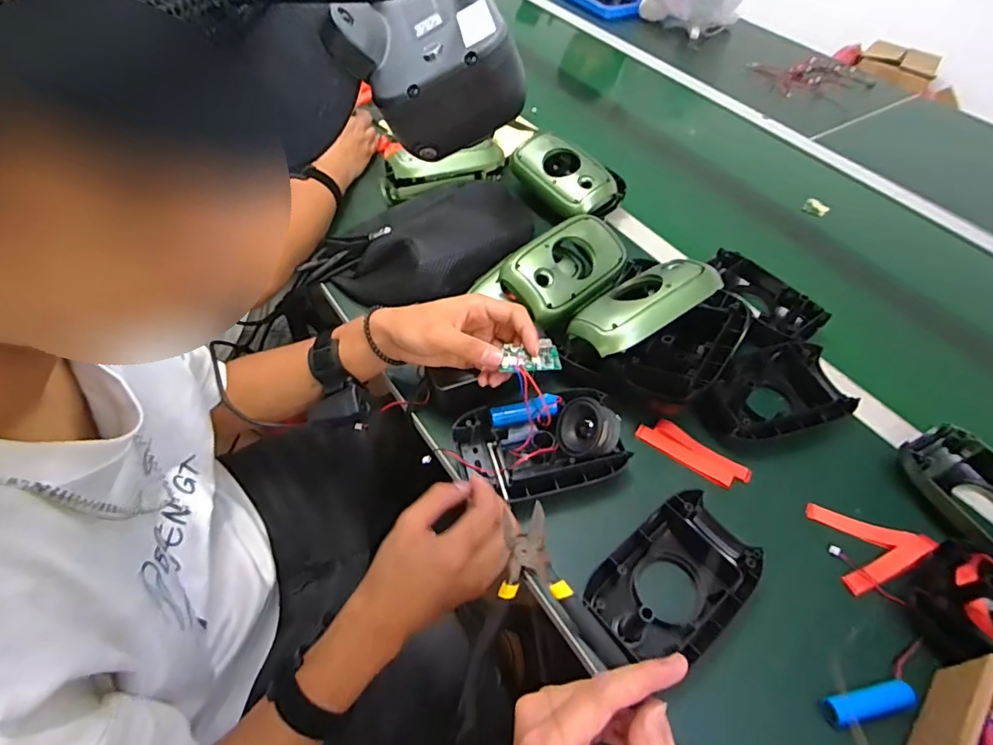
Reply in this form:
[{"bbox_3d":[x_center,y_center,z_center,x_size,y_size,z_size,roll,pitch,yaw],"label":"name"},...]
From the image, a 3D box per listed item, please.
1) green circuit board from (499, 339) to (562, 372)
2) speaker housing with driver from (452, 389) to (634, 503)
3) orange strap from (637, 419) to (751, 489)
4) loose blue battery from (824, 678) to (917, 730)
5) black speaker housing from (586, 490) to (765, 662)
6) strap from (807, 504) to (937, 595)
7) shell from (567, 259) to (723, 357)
[{"bbox_3d":[0.031,-0.013,0.468,0.050,0.008,0.030,-8,54,-10],"label":"green circuit board"},{"bbox_3d":[0.041,0.062,0.504,0.155,0.055,0.105,-10,54,-11],"label":"speaker housing with driver"},{"bbox_3d":[0.199,0.081,0.538,0.111,0.009,0.033,31,57,18],"label":"orange strap"},{"bbox_3d":[0.279,0.250,0.399,0.065,0.025,0.019,-8,54,-10],"label":"loose blue battery"},{"bbox_3d":[0.151,0.172,0.443,0.140,0.032,0.096,-32,61,-25],"label":"black speaker housing"},{"bbox_3d":[0.337,0.149,0.487,0.084,0.012,0.078,-29,53,1],"label":"strap"},{"bbox_3d":[0.155,-0.069,0.554,0.149,0.040,0.067,-34,36,-12],"label":"shell"}]

